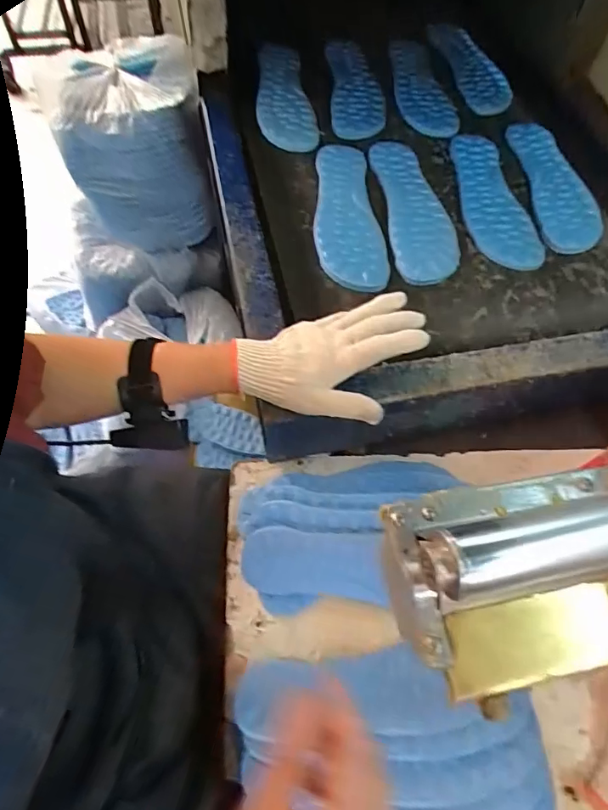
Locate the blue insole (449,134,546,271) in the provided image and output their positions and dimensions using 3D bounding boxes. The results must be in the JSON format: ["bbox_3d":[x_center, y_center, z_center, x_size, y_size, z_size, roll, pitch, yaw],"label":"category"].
[{"bbox_3d":[0.238,-0.273,0.641,0.080,0.013,0.235,-6,61,-6],"label":"blue insole"}]

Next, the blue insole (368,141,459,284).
[{"bbox_3d":[0.139,-0.250,0.626,0.083,0.009,0.241,-4,61,-5],"label":"blue insole"}]

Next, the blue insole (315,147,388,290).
[{"bbox_3d":[0.050,-0.239,0.611,0.079,0.010,0.249,-4,61,-5],"label":"blue insole"}]

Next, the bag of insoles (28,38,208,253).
[{"bbox_3d":[-0.313,-0.487,0.926,0.235,0.236,0.283,-8,61,-7],"label":"bag of insoles"}]

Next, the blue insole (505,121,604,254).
[{"bbox_3d":[0.338,-0.299,0.671,0.077,0.016,0.227,-2,61,-3],"label":"blue insole"}]

